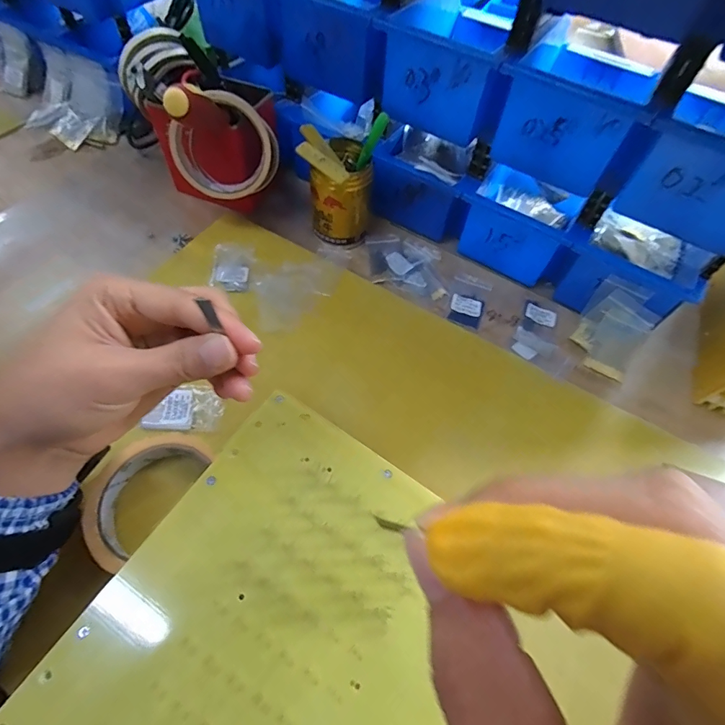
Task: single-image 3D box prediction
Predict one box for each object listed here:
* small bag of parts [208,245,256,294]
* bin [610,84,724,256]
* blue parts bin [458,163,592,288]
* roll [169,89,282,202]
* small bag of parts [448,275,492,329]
[{"bbox_3d":[-0.132,-0.096,0.423,0.040,0.004,0.058,1,59,-3],"label":"small bag of parts"},{"bbox_3d":[0.289,-0.179,0.342,0.113,0.074,0.162,26,61,11],"label":"bin"},{"bbox_3d":[0.183,-0.170,0.453,0.126,0.076,0.150,30,62,13],"label":"blue parts bin"},{"bbox_3d":[-0.127,-0.199,0.396,0.091,0.100,0.030,-47,44,12],"label":"roll"},{"bbox_3d":[0.109,-0.064,0.431,0.038,0.005,0.062,22,60,9],"label":"small bag of parts"}]

